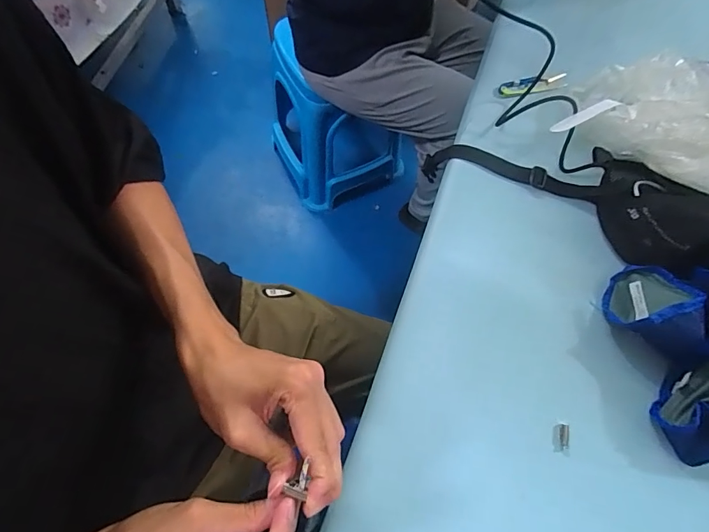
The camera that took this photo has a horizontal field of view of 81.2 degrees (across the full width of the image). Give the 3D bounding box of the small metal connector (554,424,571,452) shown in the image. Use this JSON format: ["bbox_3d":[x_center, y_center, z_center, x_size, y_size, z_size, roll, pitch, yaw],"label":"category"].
[{"bbox_3d":[0.233,0.189,0.458,0.010,0.004,0.027,6,82,0],"label":"small metal connector"}]

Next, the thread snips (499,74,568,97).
[{"bbox_3d":[0.271,-0.275,0.623,0.106,0.010,0.025,-9,70,-6],"label":"thread snips"}]

